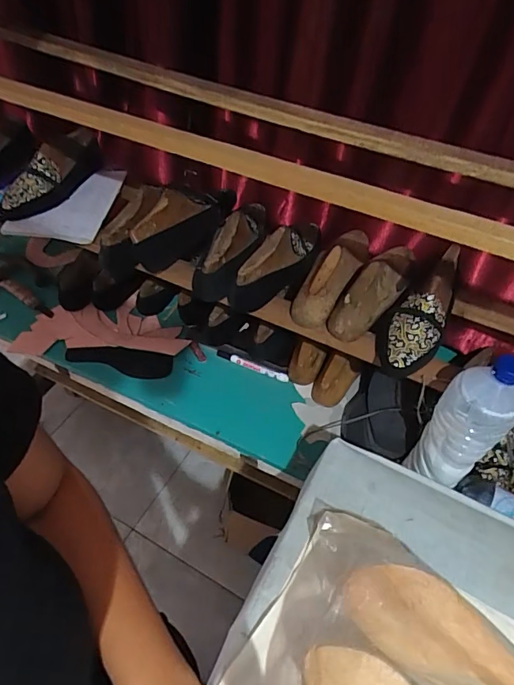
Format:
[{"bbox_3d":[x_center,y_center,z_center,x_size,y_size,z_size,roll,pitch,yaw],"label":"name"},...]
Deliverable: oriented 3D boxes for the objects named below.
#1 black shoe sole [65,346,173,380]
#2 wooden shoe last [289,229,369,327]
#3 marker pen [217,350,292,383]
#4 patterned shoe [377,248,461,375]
[{"bbox_3d":[-0.261,0.035,0.878,0.195,0.014,0.057,9,49,4],"label":"black shoe sole"},{"bbox_3d":[0.123,-0.122,0.734,0.067,0.074,0.225,23,51,15],"label":"wooden shoe last"},{"bbox_3d":[-0.008,0.045,0.887,0.147,0.010,0.014,21,51,13],"label":"marker pen"},{"bbox_3d":[0.241,-0.052,0.687,0.084,0.096,0.239,24,65,16],"label":"patterned shoe"}]

